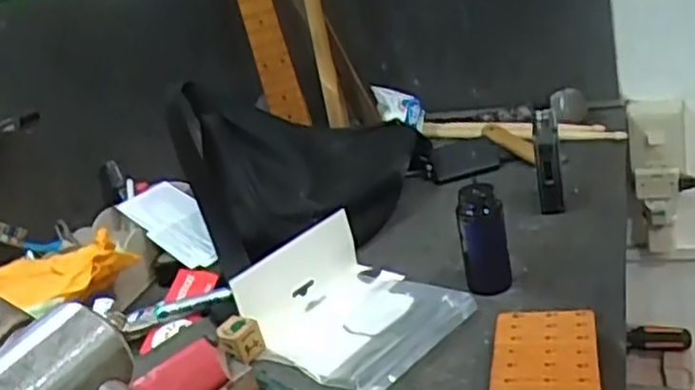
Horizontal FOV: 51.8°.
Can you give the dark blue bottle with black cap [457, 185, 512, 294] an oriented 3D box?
[{"bbox_3d":[0.122,0.034,0.645,0.041,0.100,0.034,-10,22,6],"label":"dark blue bottle with black cap"}]

